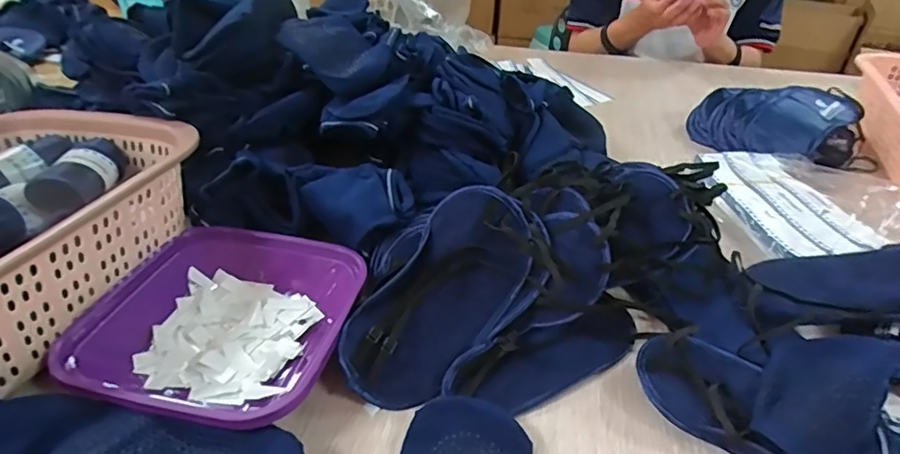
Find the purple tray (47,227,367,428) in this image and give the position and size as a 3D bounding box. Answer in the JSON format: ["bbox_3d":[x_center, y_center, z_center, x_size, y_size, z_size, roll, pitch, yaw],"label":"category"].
[{"bbox_3d":[-0.174,0.074,0.426,0.193,0.046,0.182,9,34,11],"label":"purple tray"}]

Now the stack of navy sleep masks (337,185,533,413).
[{"bbox_3d":[-0.006,0.056,0.411,0.082,0.058,0.181,28,74,34],"label":"stack of navy sleep masks"}]

